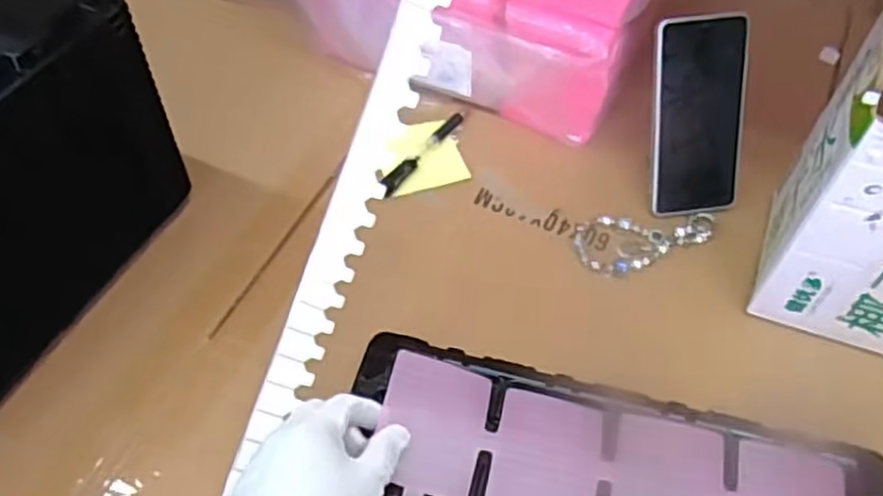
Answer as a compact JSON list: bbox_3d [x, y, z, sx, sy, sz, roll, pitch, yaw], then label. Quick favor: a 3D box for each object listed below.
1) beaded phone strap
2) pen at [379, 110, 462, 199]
[{"bbox_3d":[0.174,-0.004,0.612,0.119,0.006,0.060,0,54,-3],"label":"beaded phone strap"},{"bbox_3d":[-0.018,-0.089,0.673,0.017,0.013,0.118,30,59,18],"label":"pen"}]

